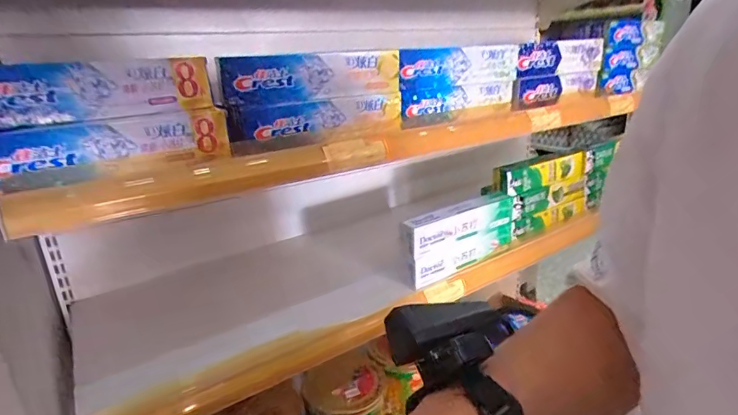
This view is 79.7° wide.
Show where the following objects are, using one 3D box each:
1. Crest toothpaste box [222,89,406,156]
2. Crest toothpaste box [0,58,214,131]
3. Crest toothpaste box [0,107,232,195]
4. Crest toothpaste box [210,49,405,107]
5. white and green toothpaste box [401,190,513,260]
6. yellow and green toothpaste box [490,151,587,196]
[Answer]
[{"bbox_3d":[-0.061,-0.114,0.570,0.242,0.051,0.036,-17,23,-35],"label":"Crest toothpaste box"},{"bbox_3d":[-0.265,-0.115,0.433,0.036,0.052,0.228,14,25,40],"label":"Crest toothpaste box"},{"bbox_3d":[-0.253,-0.060,0.436,0.224,0.051,0.036,-19,25,-39],"label":"Crest toothpaste box"},{"bbox_3d":[-0.068,-0.168,0.565,0.234,0.053,0.031,-12,21,-25],"label":"Crest toothpaste box"},{"bbox_3d":[0.158,0.024,0.779,0.237,0.058,0.046,-13,22,-28],"label":"white and green toothpaste box"},{"bbox_3d":[0.344,-0.072,0.887,0.229,0.059,0.035,-12,21,-25],"label":"yellow and green toothpaste box"}]

